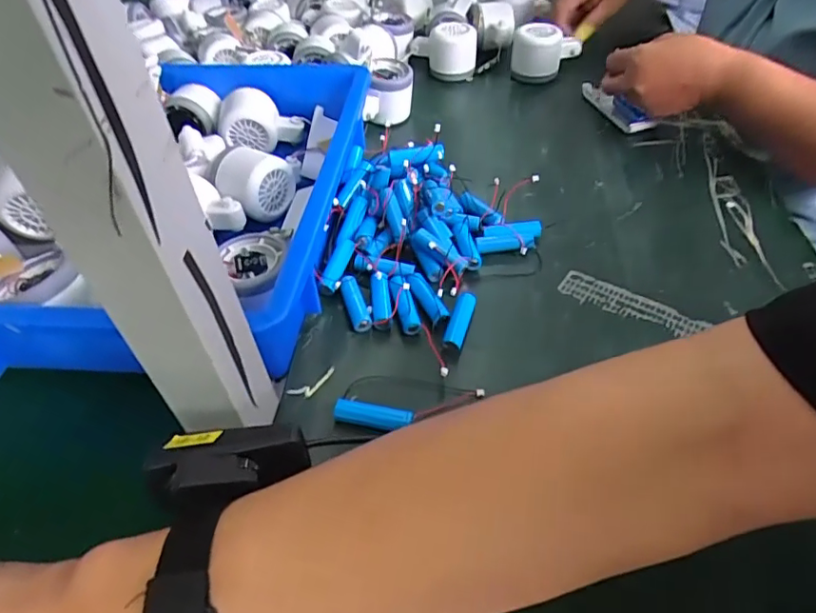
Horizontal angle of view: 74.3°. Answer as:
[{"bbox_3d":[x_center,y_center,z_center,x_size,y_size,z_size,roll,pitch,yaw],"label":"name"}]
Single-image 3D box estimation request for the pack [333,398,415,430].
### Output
[{"bbox_3d":[-0.022,0.070,0.342,0.049,0.011,0.013,6,49,9],"label":"pack"}]

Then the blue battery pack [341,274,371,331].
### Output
[{"bbox_3d":[-0.039,-0.003,0.398,0.014,0.010,0.046,-16,50,-11],"label":"blue battery pack"}]

